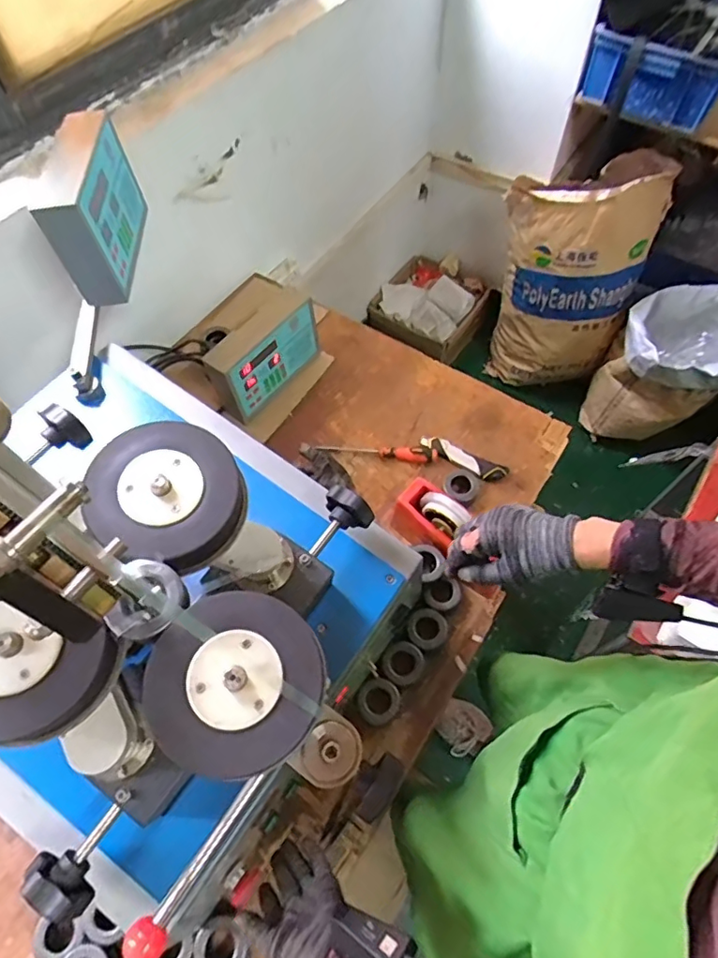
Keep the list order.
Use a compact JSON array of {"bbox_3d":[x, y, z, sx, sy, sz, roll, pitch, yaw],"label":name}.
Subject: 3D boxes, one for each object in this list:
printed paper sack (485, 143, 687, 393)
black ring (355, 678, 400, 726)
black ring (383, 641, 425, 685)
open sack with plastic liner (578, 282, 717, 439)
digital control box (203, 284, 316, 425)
[{"bbox_3d":[0.625,-0.605,1.614,0.398,0.612,0.334,32,66,17],"label":"printed paper sack"},{"bbox_3d":[0.028,0.310,0.755,0.057,0.027,0.060,38,68,19],"label":"black ring"},{"bbox_3d":[0.065,0.270,0.792,0.059,0.022,0.058,0,61,1],"label":"black ring"},{"bbox_3d":[0.917,-0.335,1.608,0.320,0.385,0.344,37,68,19],"label":"open sack with plastic liner"},{"bbox_3d":[-0.177,-0.229,1.007,0.084,0.140,0.229,35,67,18],"label":"digital control box"}]

